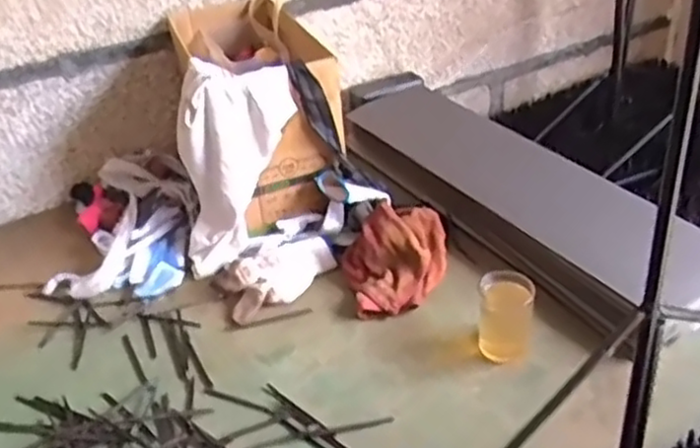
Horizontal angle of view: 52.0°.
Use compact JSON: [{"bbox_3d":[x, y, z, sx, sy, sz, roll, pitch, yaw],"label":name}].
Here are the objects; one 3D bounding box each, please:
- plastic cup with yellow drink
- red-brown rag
[{"bbox_3d":[0.167,0.100,0.769,0.056,0.073,0.067,4,35,12],"label":"plastic cup with yellow drink"},{"bbox_3d":[0.066,0.037,0.882,0.142,0.069,0.131,-11,34,-10],"label":"red-brown rag"}]

